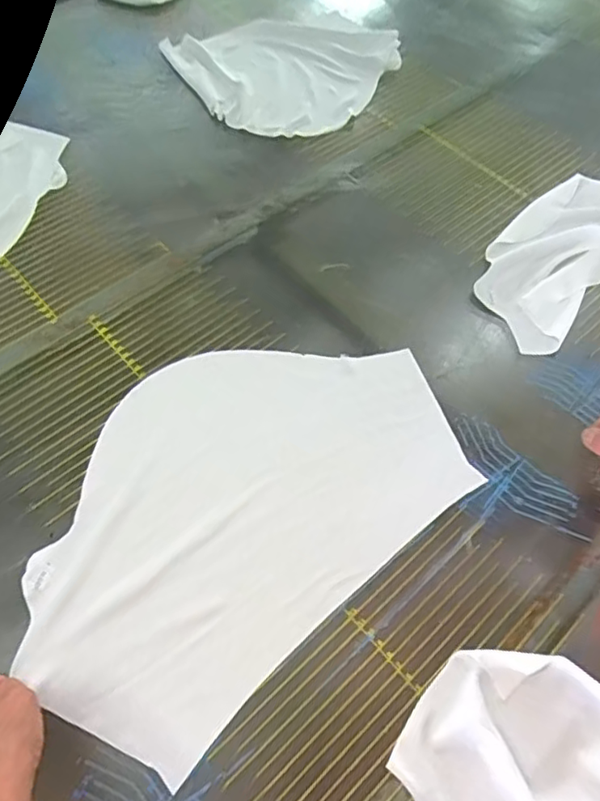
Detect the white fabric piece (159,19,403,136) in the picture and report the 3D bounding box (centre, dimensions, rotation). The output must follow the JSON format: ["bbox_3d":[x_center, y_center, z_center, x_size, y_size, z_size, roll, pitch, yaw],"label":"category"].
[{"bbox_3d":[-0.003,-0.462,0.794,0.303,0.015,0.245,-21,63,-14],"label":"white fabric piece"}]

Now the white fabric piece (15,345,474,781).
[{"bbox_3d":[-0.052,0.076,0.485,0.381,0.013,0.252,-38,68,-21],"label":"white fabric piece"}]

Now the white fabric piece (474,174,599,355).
[{"bbox_3d":[0.338,-0.184,0.643,0.350,0.017,0.162,-27,65,-16],"label":"white fabric piece"}]

